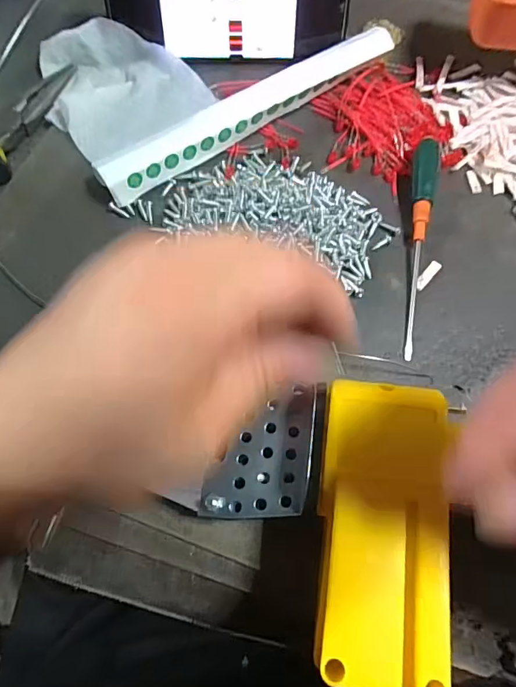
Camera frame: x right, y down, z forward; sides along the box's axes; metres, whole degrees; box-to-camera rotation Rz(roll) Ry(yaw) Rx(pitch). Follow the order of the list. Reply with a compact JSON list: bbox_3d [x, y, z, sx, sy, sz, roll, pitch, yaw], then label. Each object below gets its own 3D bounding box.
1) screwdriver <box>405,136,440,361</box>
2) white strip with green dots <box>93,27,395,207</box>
[{"bbox_3d":[0.100,-0.063,0.273,0.015,0.016,0.149,8,68,1],"label":"screwdriver"},{"bbox_3d":[-0.004,-0.157,0.302,0.222,0.022,0.028,-34,73,-15],"label":"white strip with green dots"}]

